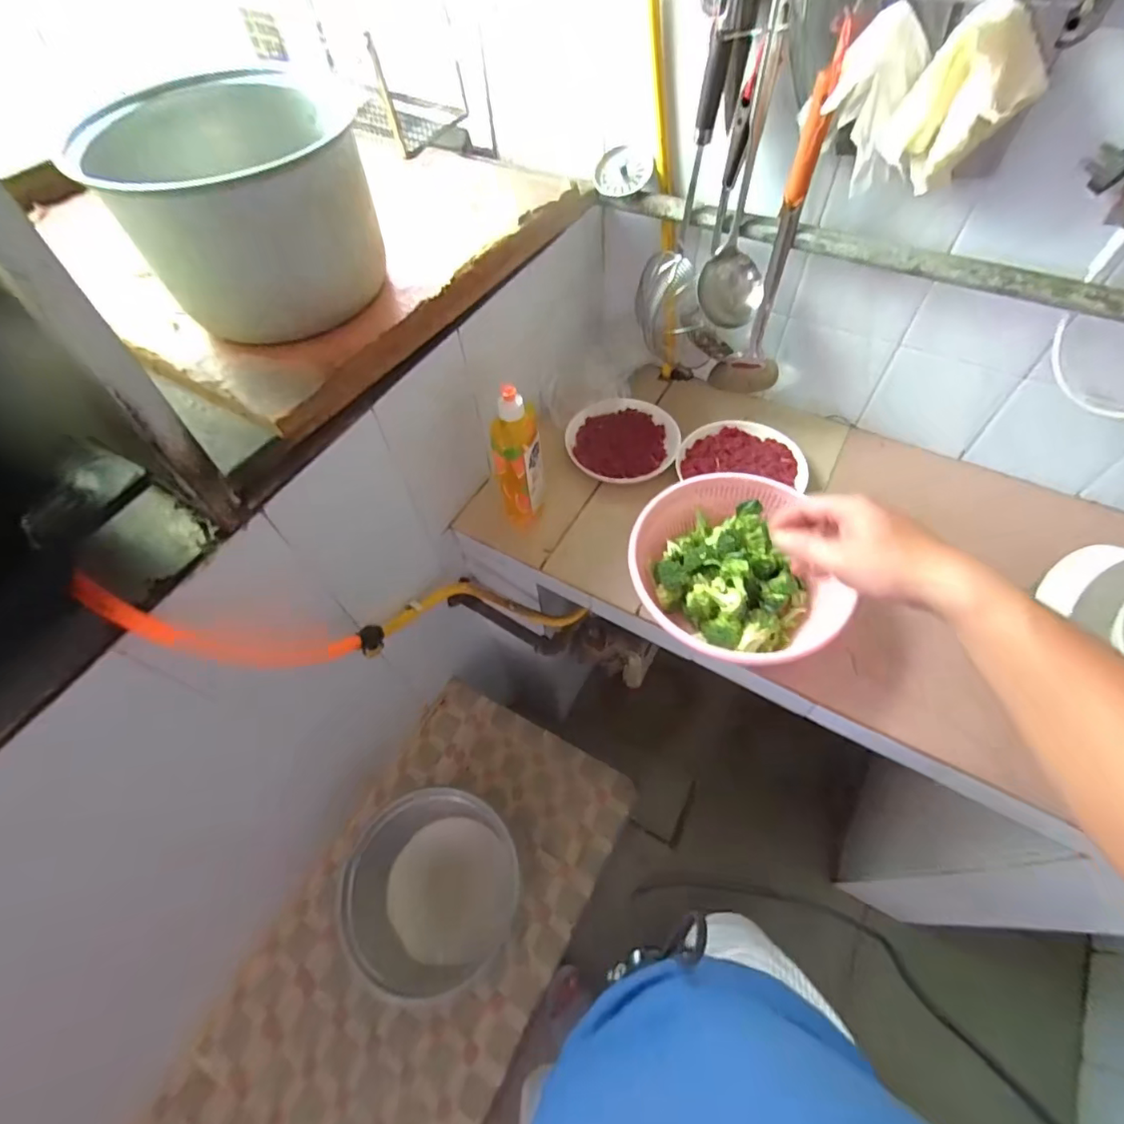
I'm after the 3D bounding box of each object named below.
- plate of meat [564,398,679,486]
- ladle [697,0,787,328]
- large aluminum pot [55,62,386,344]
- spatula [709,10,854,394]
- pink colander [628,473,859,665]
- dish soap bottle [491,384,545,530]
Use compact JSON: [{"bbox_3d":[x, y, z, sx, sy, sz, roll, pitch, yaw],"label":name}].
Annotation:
[{"bbox_3d":[0.098,-0.187,0.812,0.165,0.031,0.151,-2,57,3],"label":"plate of meat"},{"bbox_3d":[0.213,-0.414,0.593,0.074,0.285,0.063,18,60,14],"label":"ladle"},{"bbox_3d":[-0.288,-0.340,0.507,0.213,0.145,0.197,-2,57,3],"label":"large aluminum pot"},{"bbox_3d":[0.263,-0.371,0.661,0.080,0.422,0.050,-13,57,-5],"label":"spatula"},{"bbox_3d":[0.217,0.010,0.644,0.260,0.078,0.223,14,59,12],"label":"pink colander"},{"bbox_3d":[-0.055,-0.133,0.676,0.060,0.196,0.055,-11,57,-4],"label":"dish soap bottle"}]

